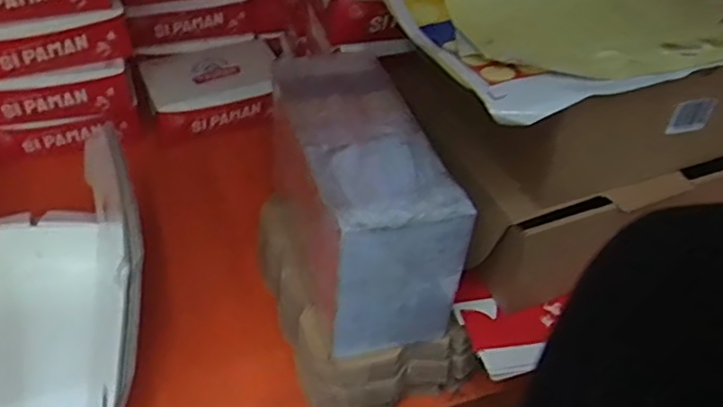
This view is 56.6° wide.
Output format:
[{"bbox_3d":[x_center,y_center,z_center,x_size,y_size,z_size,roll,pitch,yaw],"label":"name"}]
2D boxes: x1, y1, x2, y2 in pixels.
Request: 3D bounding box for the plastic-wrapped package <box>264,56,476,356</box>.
[{"bbox_3d":[-0.004,-0.013,0.609,0.105,0.146,0.247,-10,46,-17],"label":"plastic-wrapped package"}]

